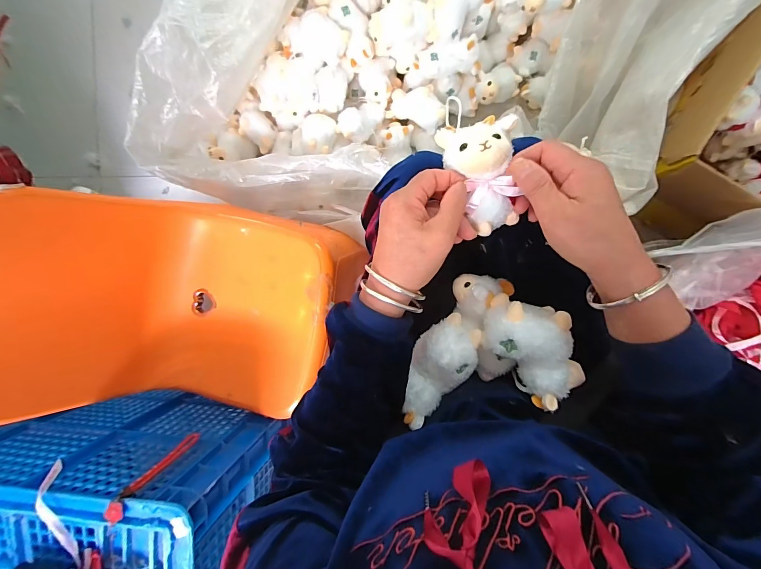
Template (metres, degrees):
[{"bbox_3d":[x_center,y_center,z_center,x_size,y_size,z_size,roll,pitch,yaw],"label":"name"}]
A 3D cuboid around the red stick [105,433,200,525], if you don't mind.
[{"bbox_3d":[-0.290,0.246,0.455,0.026,0.139,0.027,-40,88,9],"label":"red stick"}]

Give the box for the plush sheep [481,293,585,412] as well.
[{"bbox_3d":[0.161,0.063,0.359,0.084,0.050,0.123,-38,89,9],"label":"plush sheep"}]

